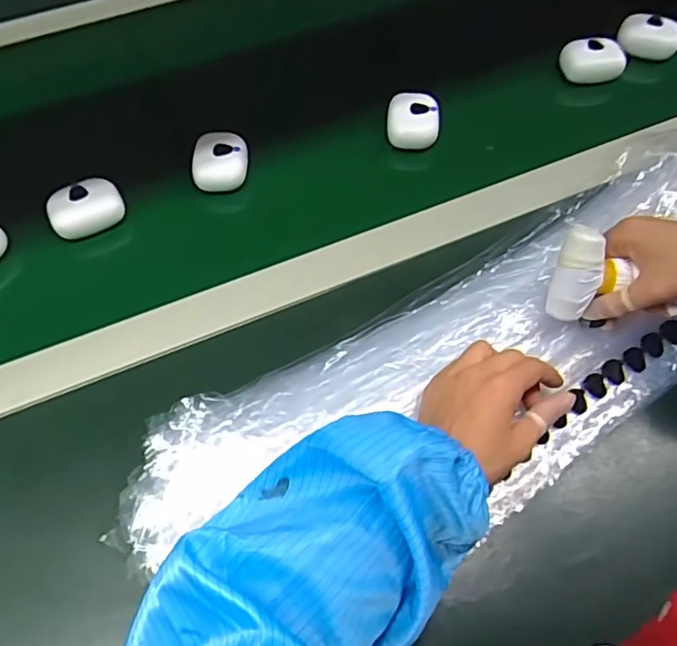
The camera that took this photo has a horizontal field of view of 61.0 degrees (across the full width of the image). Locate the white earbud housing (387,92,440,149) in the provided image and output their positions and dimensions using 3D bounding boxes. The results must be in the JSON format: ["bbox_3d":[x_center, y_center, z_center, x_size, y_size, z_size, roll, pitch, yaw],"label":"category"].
[{"bbox_3d":[0.070,-0.189,0.538,0.048,0.027,0.045,6,60,5],"label":"white earbud housing"}]

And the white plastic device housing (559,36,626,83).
[{"bbox_3d":[0.259,-0.264,0.583,0.063,0.038,0.034,-8,60,-3],"label":"white plastic device housing"}]

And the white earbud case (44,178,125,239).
[{"bbox_3d":[-0.216,-0.097,0.493,0.060,0.030,0.041,-29,63,-14],"label":"white earbud case"}]

